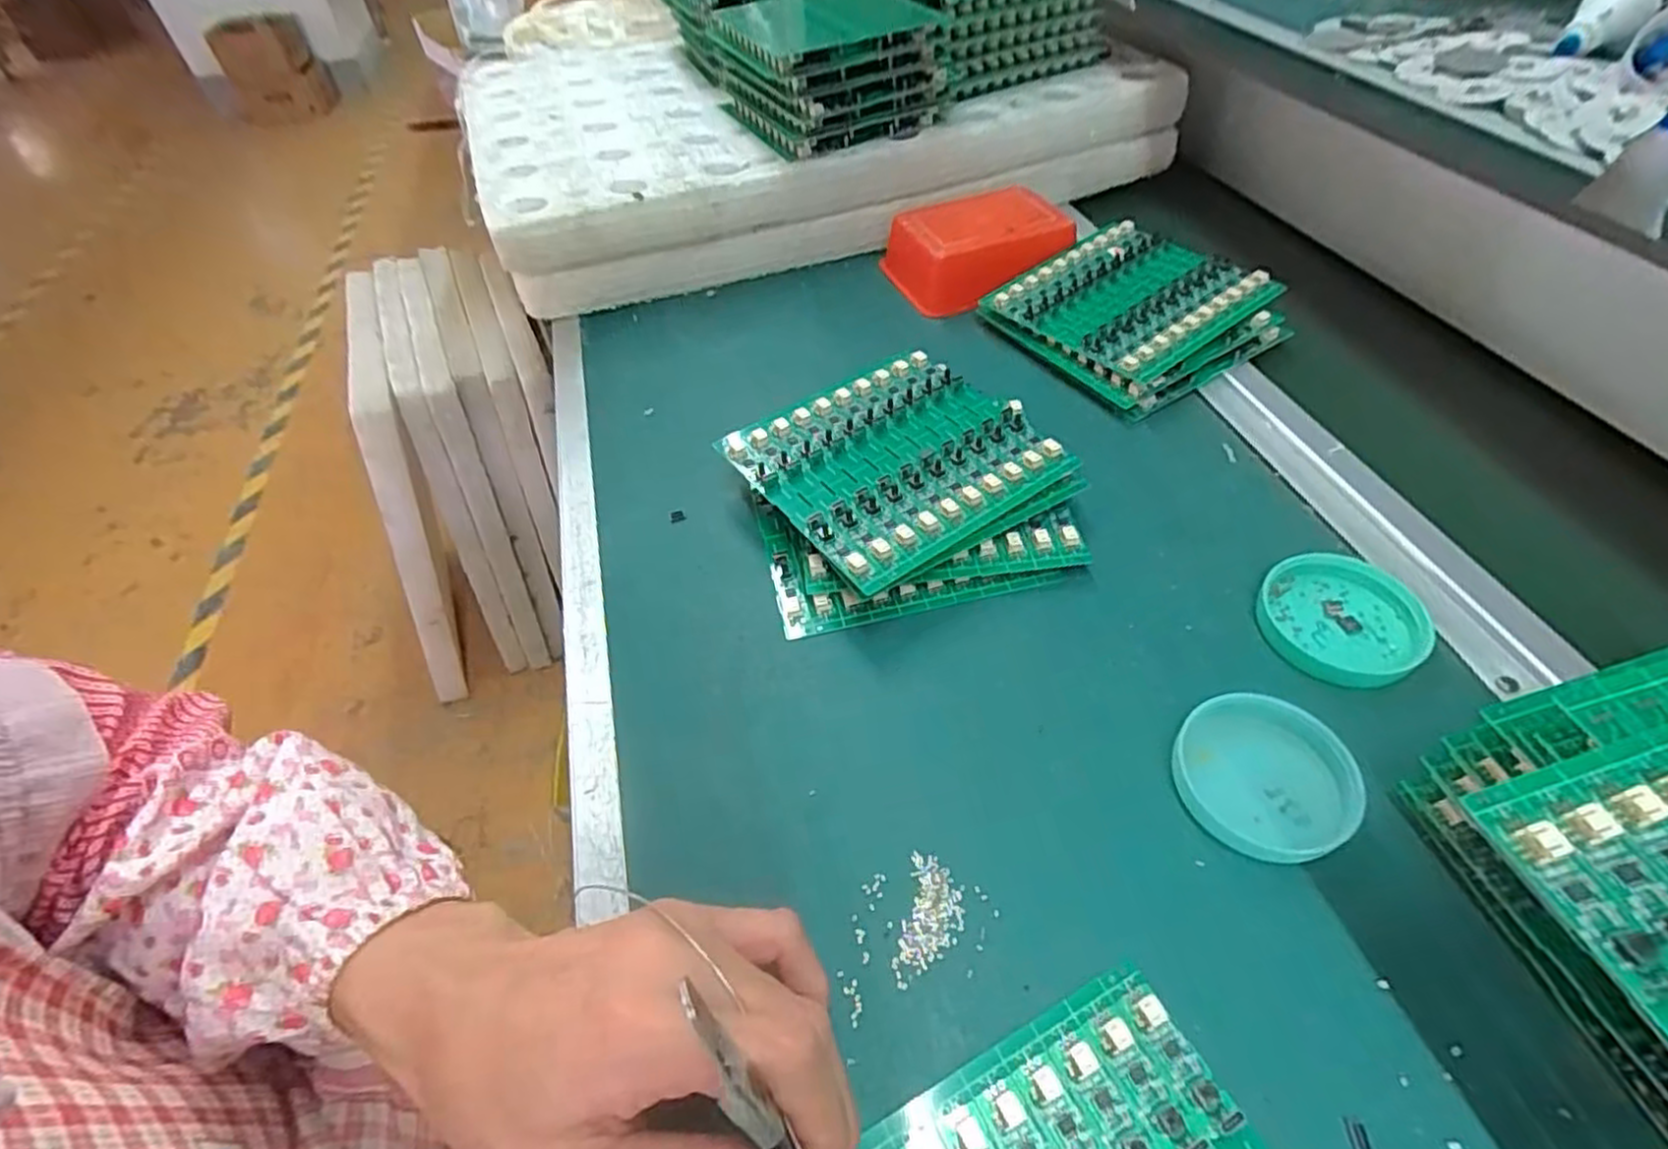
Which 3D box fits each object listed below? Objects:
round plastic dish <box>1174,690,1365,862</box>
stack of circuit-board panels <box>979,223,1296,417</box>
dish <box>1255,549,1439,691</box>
[{"bbox_3d":[0.168,0.077,0.287,0.062,0.014,0.062,-3,49,3],"label":"round plastic dish"},{"bbox_3d":[0.197,-0.171,0.487,0.142,0.033,0.139,-28,52,-18],"label":"stack of circuit-board panels"},{"bbox_3d":[0.231,0.018,0.335,0.059,0.015,0.066,-36,55,-23],"label":"dish"}]

